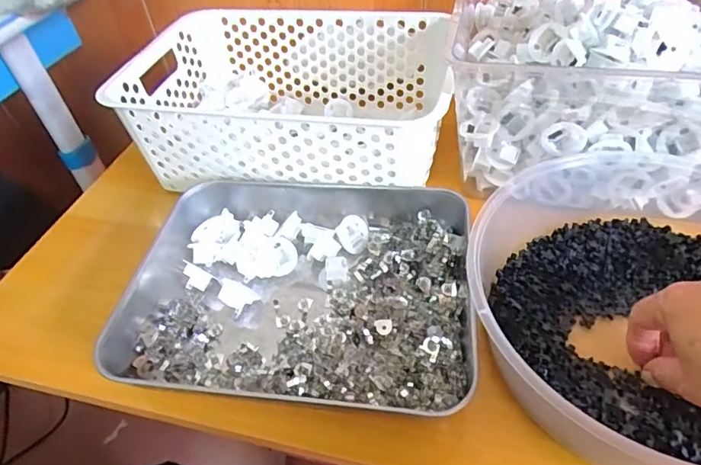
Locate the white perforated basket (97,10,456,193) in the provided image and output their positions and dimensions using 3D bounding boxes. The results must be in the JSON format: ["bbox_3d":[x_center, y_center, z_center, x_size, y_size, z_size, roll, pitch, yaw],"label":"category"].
[{"bbox_3d":[-0.054,-0.131,0.486,0.295,0.097,0.205,5,47,11],"label":"white perforated basket"}]

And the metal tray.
[{"bbox_3d":[-0.032,0.036,0.387,0.253,0.042,0.212,3,46,10],"label":"metal tray"}]

